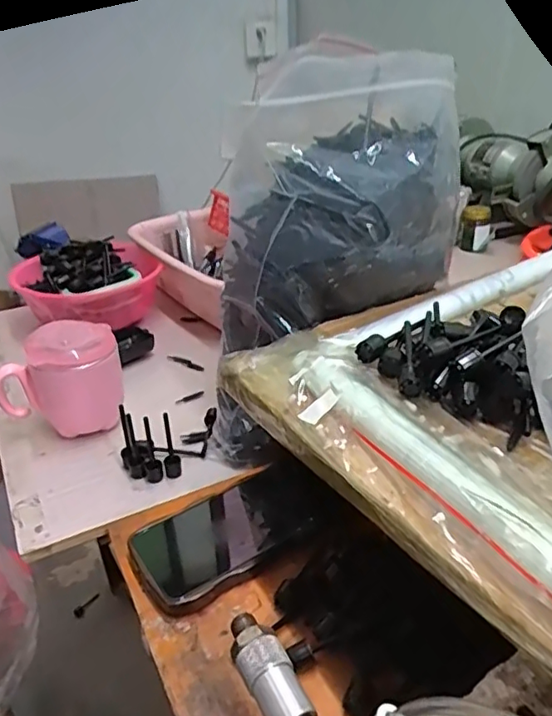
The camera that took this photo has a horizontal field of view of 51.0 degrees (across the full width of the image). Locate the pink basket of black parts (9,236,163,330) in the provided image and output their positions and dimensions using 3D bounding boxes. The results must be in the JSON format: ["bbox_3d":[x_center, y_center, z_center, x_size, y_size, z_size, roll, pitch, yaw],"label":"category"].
[{"bbox_3d":[-0.247,-0.092,0.761,0.173,0.097,0.159,-19,33,-26],"label":"pink basket of black parts"}]

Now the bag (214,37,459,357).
[{"bbox_3d":[0.053,-0.130,0.470,0.175,0.197,0.124,-19,33,-26],"label":"bag"}]

